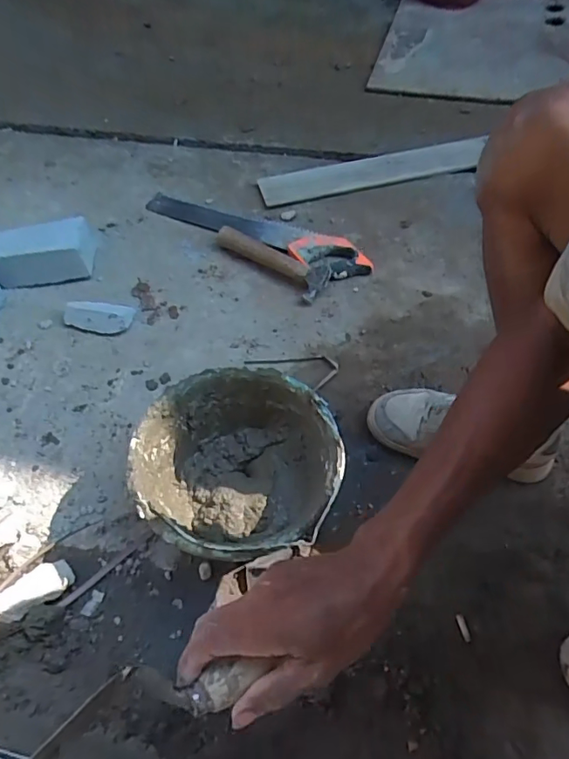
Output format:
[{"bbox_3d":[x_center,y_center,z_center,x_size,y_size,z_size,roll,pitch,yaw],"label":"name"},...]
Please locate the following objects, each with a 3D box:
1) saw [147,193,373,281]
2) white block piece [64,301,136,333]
[{"bbox_3d":[-0.062,-0.323,1.096,0.530,0.029,0.110,26,60,20],"label":"saw"},{"bbox_3d":[-0.348,-0.120,0.955,0.125,0.023,0.061,3,55,6],"label":"white block piece"}]

